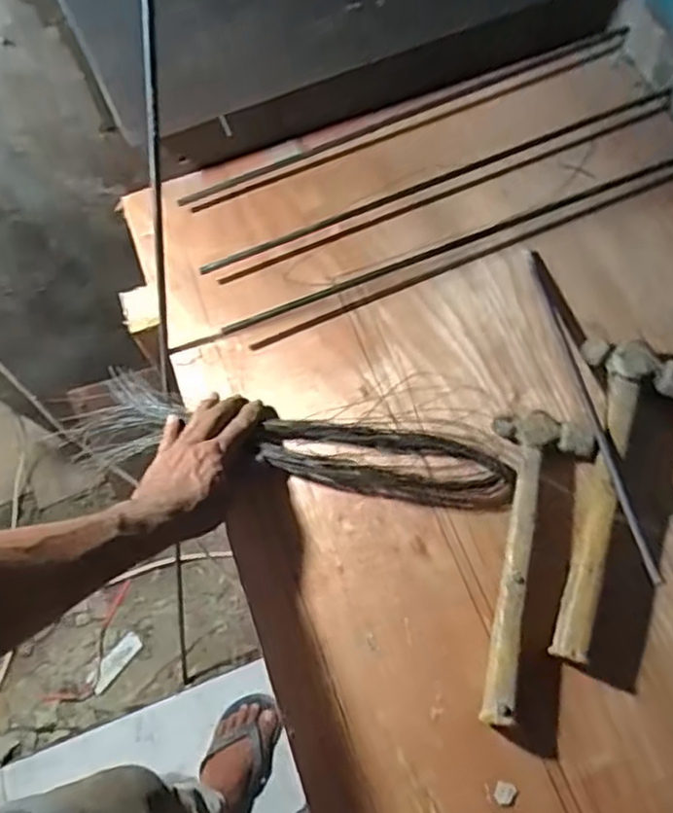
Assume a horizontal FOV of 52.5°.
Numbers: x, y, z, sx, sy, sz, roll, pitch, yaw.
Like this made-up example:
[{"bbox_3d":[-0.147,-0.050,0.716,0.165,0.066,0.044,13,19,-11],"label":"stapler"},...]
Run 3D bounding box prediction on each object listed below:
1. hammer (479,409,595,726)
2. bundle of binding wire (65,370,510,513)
[{"bbox_3d":[0.162,0.130,0.613,0.084,0.031,0.283,16,69,9],"label":"hammer"},{"bbox_3d":[-0.066,0.037,0.684,0.461,0.047,0.087,8,68,14],"label":"bundle of binding wire"}]

